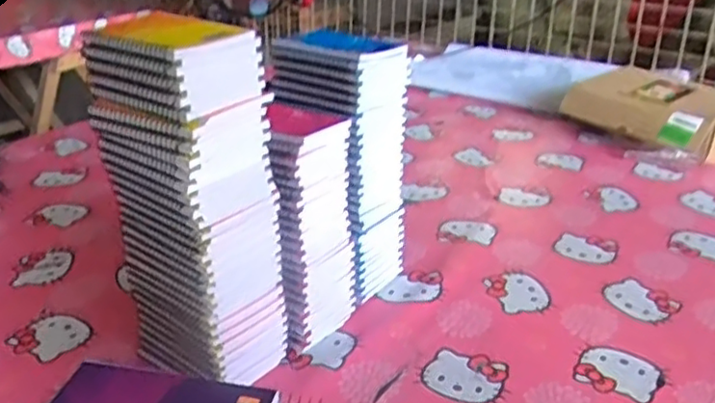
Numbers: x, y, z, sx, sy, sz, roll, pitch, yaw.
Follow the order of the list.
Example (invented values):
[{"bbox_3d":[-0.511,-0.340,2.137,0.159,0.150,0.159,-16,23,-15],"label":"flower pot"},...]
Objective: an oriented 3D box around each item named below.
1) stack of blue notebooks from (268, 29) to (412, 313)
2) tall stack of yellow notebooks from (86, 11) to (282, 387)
[{"bbox_3d":[-0.015,-0.040,0.792,0.102,0.287,0.137,-23,34,-38],"label":"stack of blue notebooks"},{"bbox_3d":[-0.148,0.014,0.636,0.129,0.336,0.105,18,32,34],"label":"tall stack of yellow notebooks"}]

